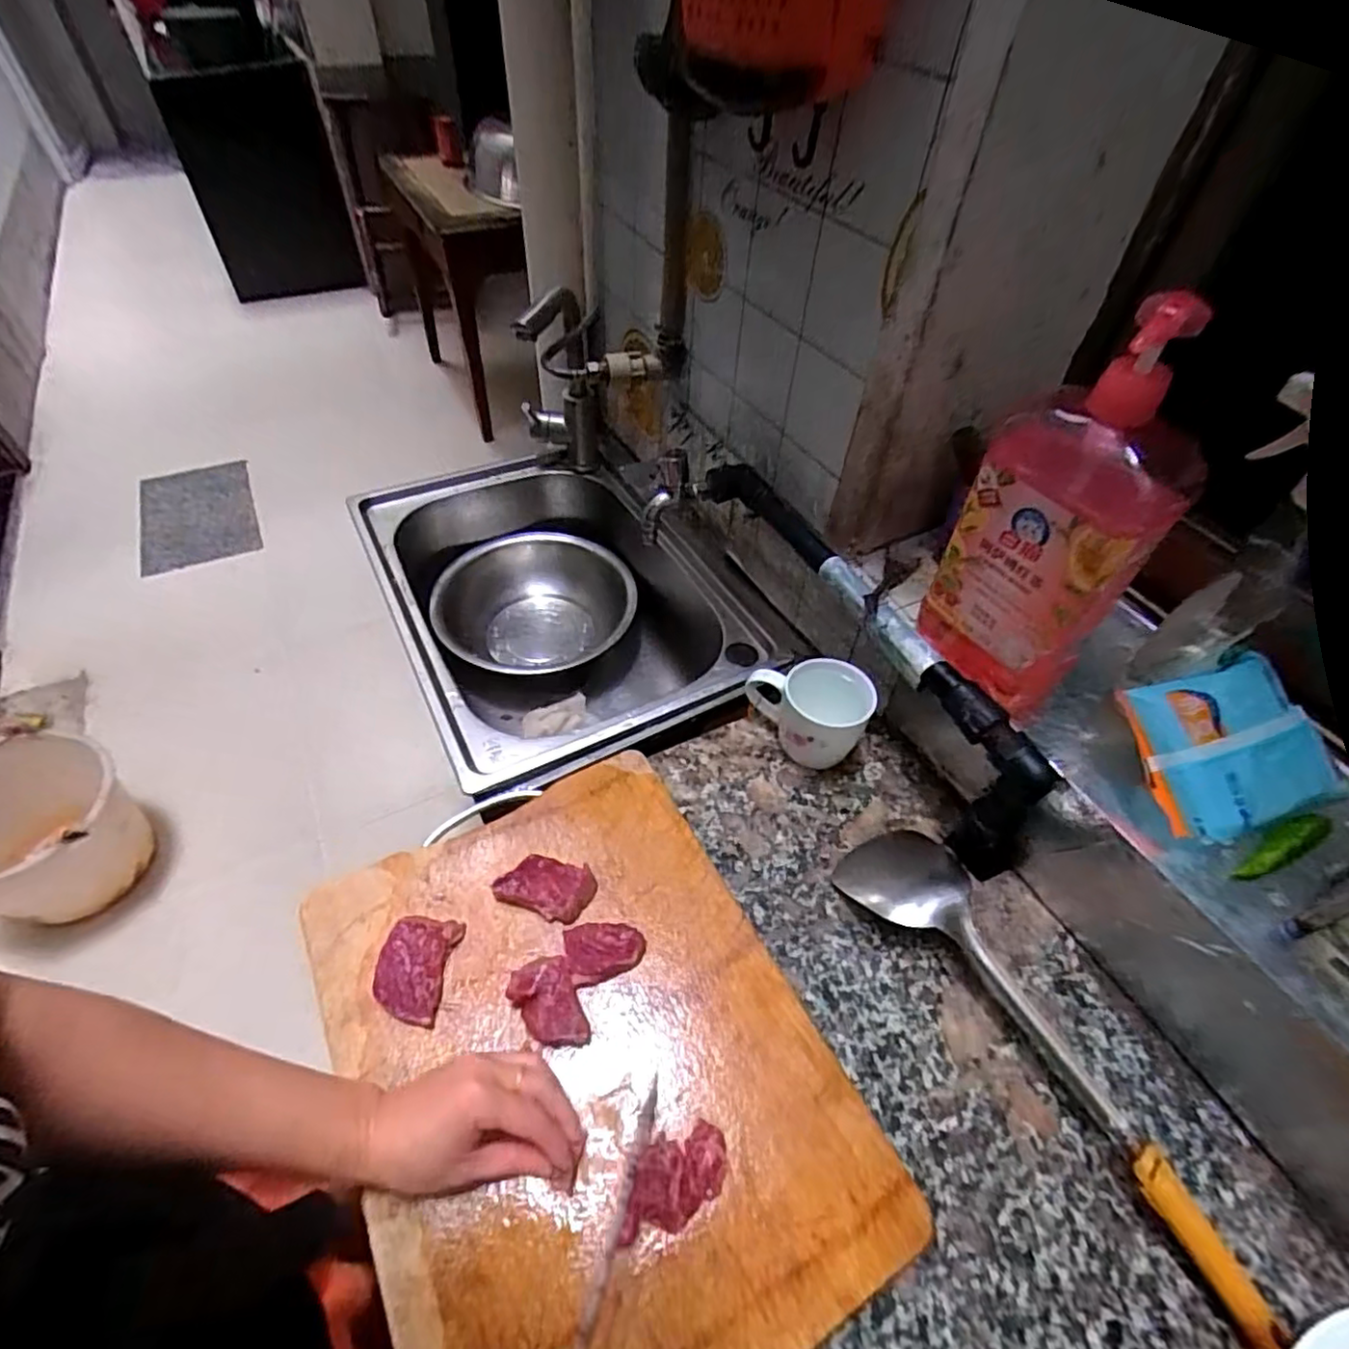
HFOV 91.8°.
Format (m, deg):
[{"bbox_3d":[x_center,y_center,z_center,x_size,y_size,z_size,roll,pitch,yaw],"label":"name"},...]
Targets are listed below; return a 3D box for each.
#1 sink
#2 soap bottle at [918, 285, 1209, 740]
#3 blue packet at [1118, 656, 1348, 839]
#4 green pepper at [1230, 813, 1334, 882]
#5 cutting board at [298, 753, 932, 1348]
[{"bbox_3d":[-0.139,-0.062,0.872,0.389,0.208,0.507,-19,54,-18],"label":"sink"},{"bbox_3d":[0.258,-0.097,0.452,0.065,0.273,0.119,-29,58,-24],"label":"soap bottle"},{"bbox_3d":[0.389,0.049,0.449,0.129,0.021,0.110,-16,84,-4],"label":"blue packet"},{"bbox_3d":[0.413,0.117,0.444,0.082,0.018,0.021,-19,54,-18],"label":"green pepper"},{"bbox_3d":[-0.063,0.251,0.441,0.288,0.024,0.384,-24,55,-20],"label":"cutting board"}]

